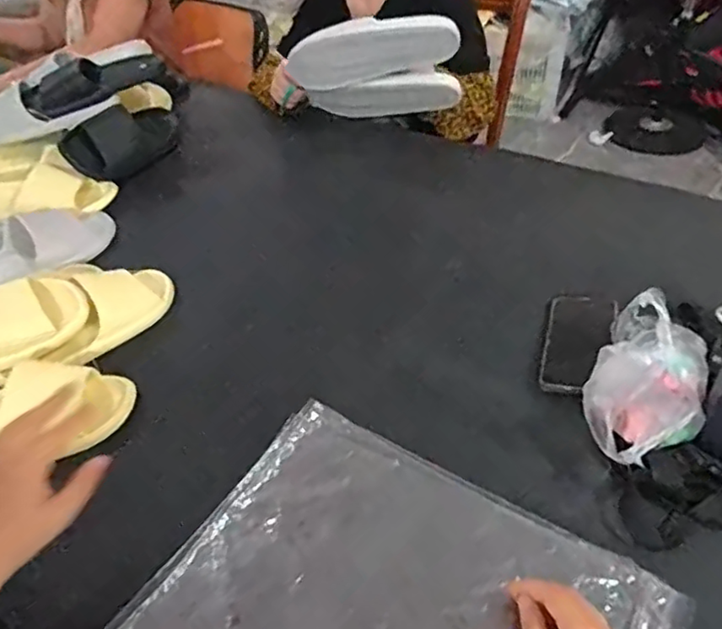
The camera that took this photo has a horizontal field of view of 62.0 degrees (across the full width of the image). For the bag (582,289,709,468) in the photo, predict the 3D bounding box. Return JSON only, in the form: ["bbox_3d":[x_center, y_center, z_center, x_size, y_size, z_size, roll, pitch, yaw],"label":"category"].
[{"bbox_3d":[0.285,0.073,0.599,0.105,0.084,0.188,19,47,23],"label":"bag"}]

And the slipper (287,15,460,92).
[{"bbox_3d":[0.014,-0.435,0.995,0.281,0.097,0.043,-5,42,16],"label":"slipper"}]

